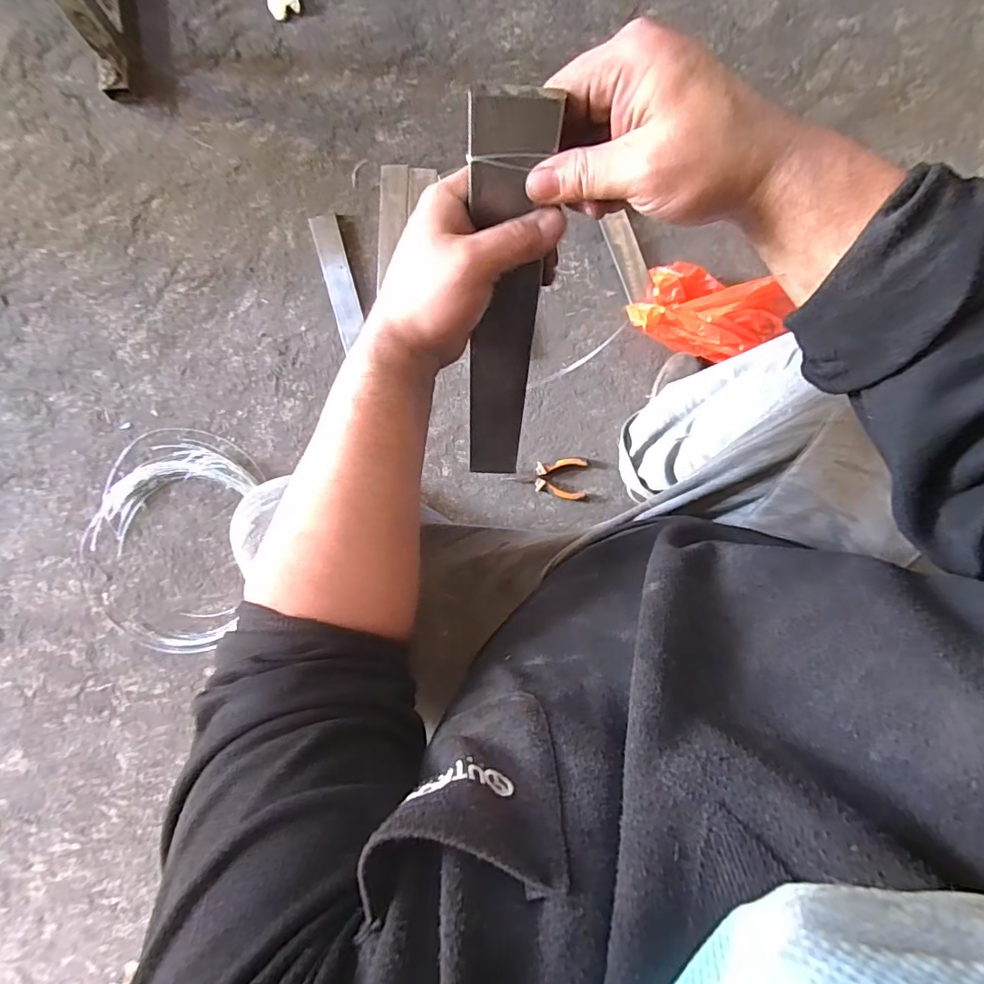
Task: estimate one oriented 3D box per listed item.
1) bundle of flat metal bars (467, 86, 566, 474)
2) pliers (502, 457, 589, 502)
[{"bbox_3d":[0.007,-0.114,0.399,0.049,0.325,0.013,-2,58,-2],"label":"bundle of flat metal bars"},{"bbox_3d":[0.098,-0.026,0.922,0.149,0.025,0.075,3,93,0],"label":"pliers"}]

